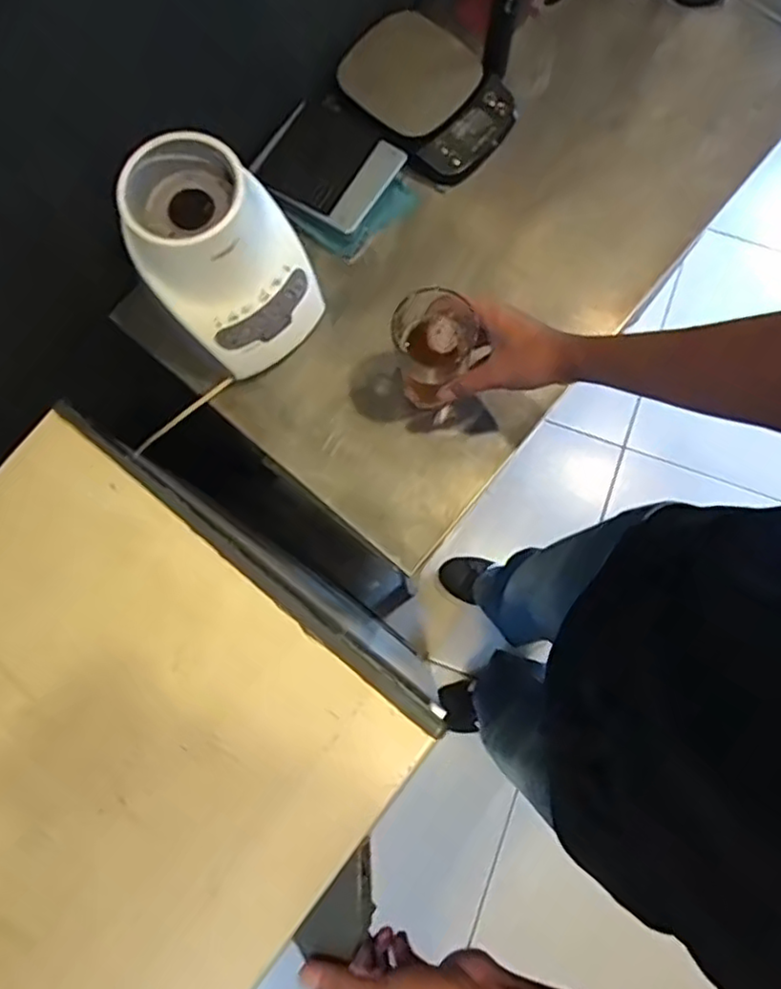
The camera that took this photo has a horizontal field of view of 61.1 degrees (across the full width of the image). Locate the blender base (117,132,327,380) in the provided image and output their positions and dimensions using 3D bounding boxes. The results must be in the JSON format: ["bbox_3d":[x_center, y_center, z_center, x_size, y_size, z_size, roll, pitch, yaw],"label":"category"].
[{"bbox_3d":[-0.163,-0.230,0.649,0.154,0.162,0.142,43,83,8],"label":"blender base"}]

